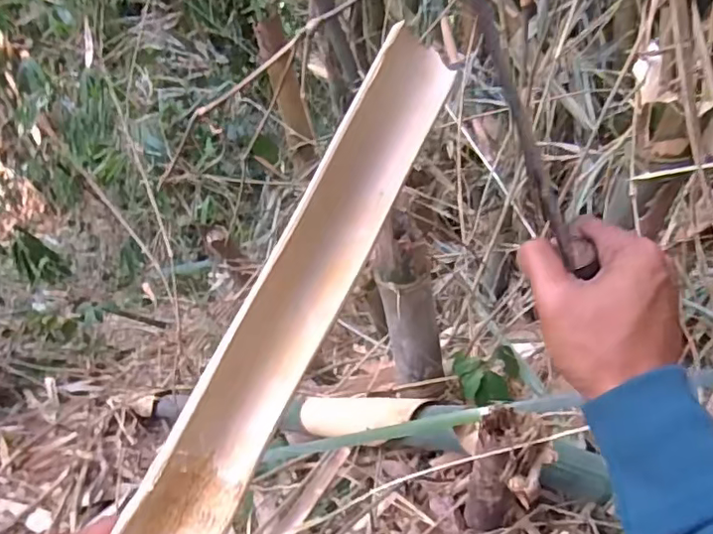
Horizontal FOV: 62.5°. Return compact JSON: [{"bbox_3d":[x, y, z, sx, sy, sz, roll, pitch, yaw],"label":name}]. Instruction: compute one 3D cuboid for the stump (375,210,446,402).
[{"bbox_3d":[0.079,0.069,0.862,0.101,0.346,0.092,-3,51,3],"label":"stump"}]

